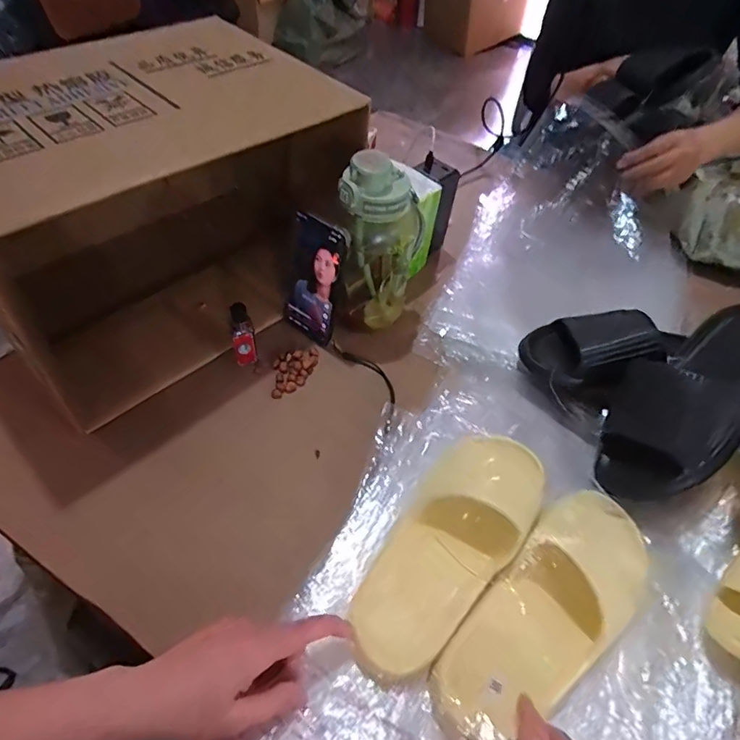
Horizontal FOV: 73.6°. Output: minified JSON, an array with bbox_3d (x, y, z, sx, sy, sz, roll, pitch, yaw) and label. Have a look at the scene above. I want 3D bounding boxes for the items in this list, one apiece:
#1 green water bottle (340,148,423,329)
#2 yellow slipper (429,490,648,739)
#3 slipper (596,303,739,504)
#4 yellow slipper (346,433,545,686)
[{"bbox_3d":[0.013,-0.145,0.576,0.091,0.198,0.075,8,51,2],"label":"green water bottle"},{"bbox_3d":[0.149,0.200,0.411,0.235,0.070,0.094,-43,64,-15],"label":"yellow slipper"},{"bbox_3d":[0.325,0.022,0.501,0.257,0.064,0.123,-43,33,-13],"label":"slipper"},{"bbox_3d":[0.073,0.152,0.440,0.091,0.056,0.238,33,69,21],"label":"yellow slipper"}]

